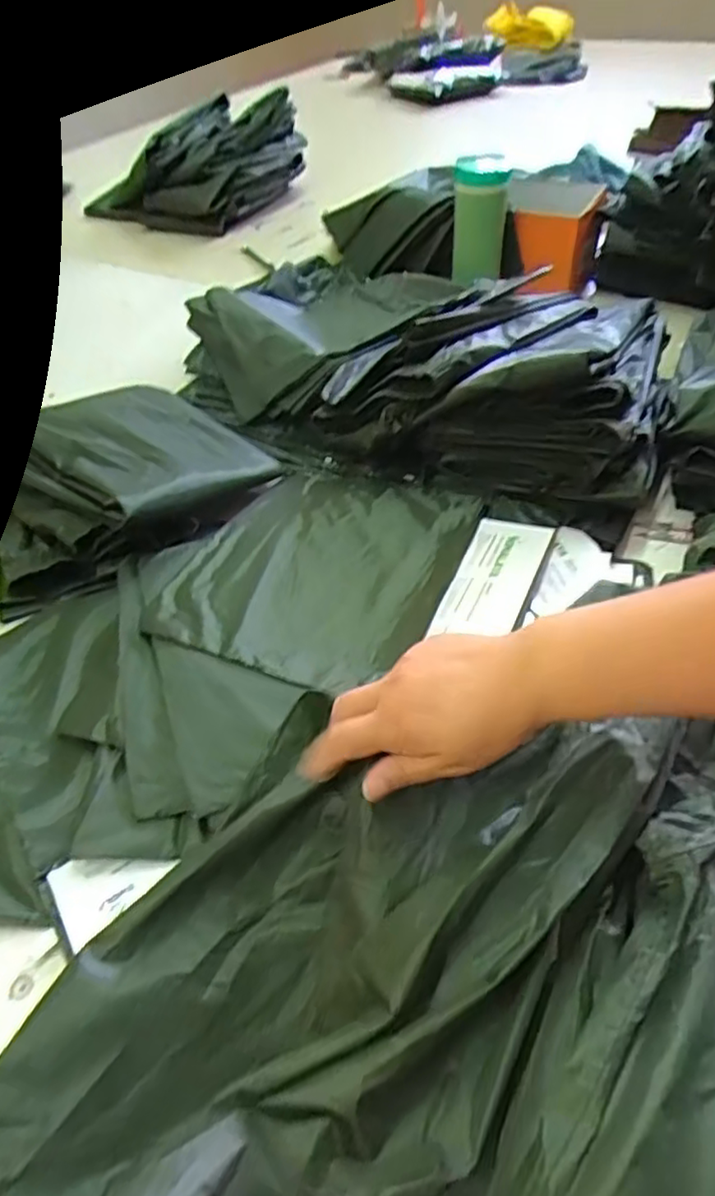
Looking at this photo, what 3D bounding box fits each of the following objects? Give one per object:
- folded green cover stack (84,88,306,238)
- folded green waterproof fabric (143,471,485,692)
[{"bbox_3d":[-0.303,-0.807,1.211,0.392,0.181,0.162,-7,48,-3],"label":"folded green cover stack"},{"bbox_3d":[-0.042,-0.037,0.587,0.248,0.020,0.258,18,51,19],"label":"folded green waterproof fabric"}]

